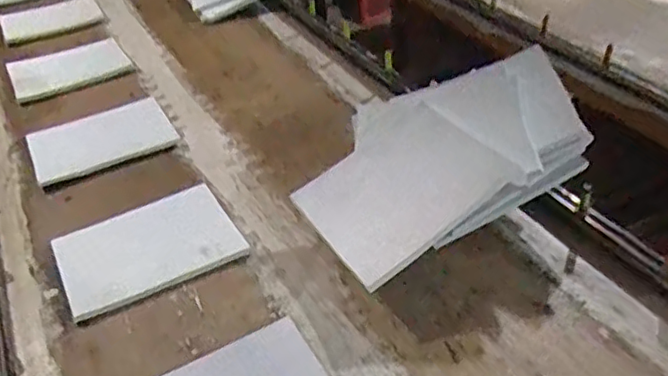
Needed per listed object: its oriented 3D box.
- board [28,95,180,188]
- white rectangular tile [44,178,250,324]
[{"bbox_3d":[-0.476,-0.106,1.256,0.267,0.022,0.230,-24,43,-20],"label":"board"},{"bbox_3d":[-0.302,0.088,0.988,0.268,0.009,0.214,-24,43,-20],"label":"white rectangular tile"}]

